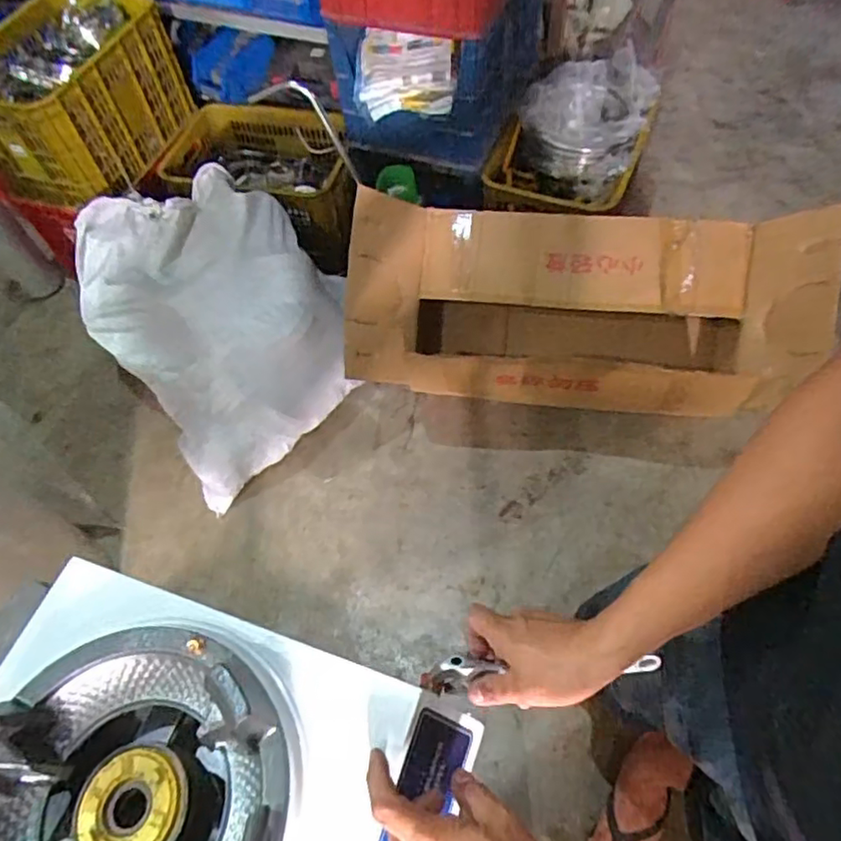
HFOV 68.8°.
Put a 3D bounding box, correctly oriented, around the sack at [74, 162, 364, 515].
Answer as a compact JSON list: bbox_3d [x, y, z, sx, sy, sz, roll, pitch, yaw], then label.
[{"bbox_3d":[-0.501,-0.268,1.543,0.557,0.343,0.691,-38,63,-17],"label":"sack"}]

